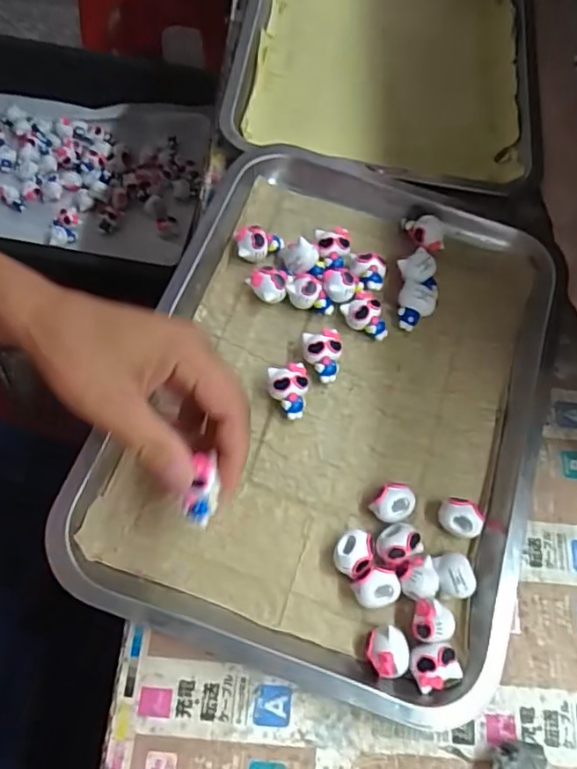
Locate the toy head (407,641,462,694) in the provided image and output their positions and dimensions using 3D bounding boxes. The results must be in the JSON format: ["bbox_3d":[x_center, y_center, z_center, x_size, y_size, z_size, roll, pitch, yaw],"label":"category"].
[{"bbox_3d":[0.078,0.151,0.321,0.025,0.015,0.023,-21,69,-14],"label":"toy head"}]

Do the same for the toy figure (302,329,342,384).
[{"bbox_3d":[0.022,-0.019,0.399,0.025,0.021,0.033,-5,66,-7],"label":"toy figure"}]

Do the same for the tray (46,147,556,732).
[{"bbox_3d":[0.031,0.002,0.396,0.260,0.036,0.345,18,65,4],"label":"tray"}]

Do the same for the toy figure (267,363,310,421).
[{"bbox_3d":[0.001,0.005,0.386,0.024,0.022,0.033,-9,66,-9],"label":"toy figure"}]

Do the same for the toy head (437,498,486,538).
[{"bbox_3d":[0.103,0.081,0.359,0.027,0.020,0.019,22,65,6],"label":"toy head"}]

